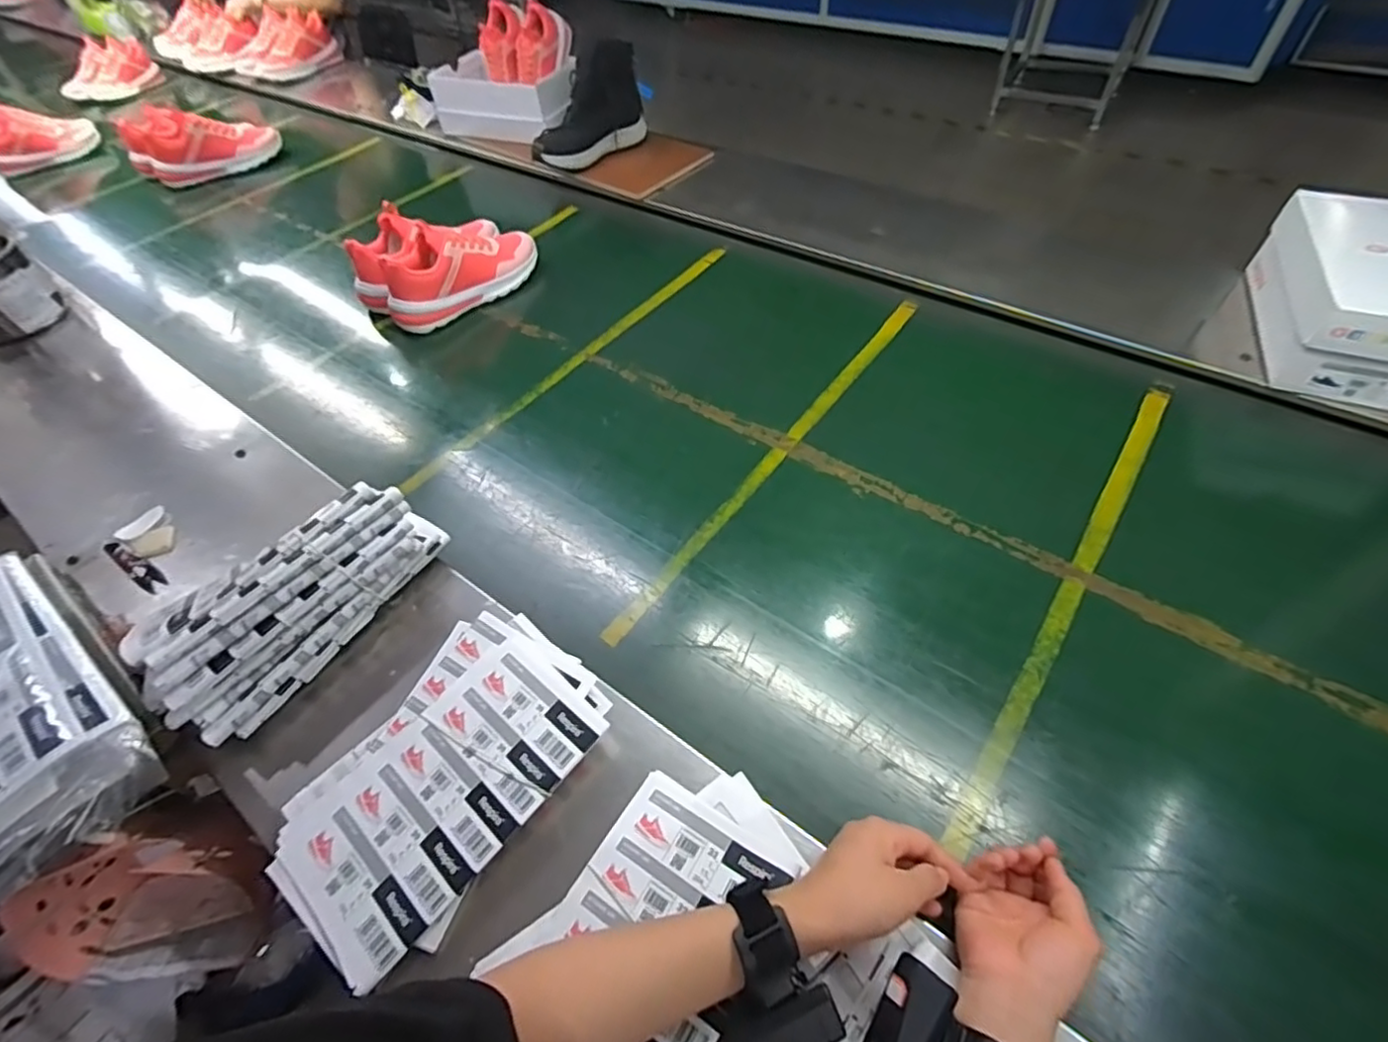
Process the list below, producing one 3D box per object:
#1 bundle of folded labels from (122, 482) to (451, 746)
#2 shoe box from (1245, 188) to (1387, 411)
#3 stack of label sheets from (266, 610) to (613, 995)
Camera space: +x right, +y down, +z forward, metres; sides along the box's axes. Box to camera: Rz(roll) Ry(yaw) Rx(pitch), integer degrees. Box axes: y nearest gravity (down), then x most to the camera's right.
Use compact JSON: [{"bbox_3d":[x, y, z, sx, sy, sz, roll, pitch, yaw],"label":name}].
[{"bbox_3d":[-0.379,0.071,0.589,0.108,0.083,0.259,29,60,25],"label":"bundle of folded labels"},{"bbox_3d":[0.837,-0.277,0.766,0.188,0.129,0.295,17,56,18],"label":"shoe box"},{"bbox_3d":[-0.205,0.208,0.517,0.176,0.024,0.267,28,60,24],"label":"stack of label sheets"}]

